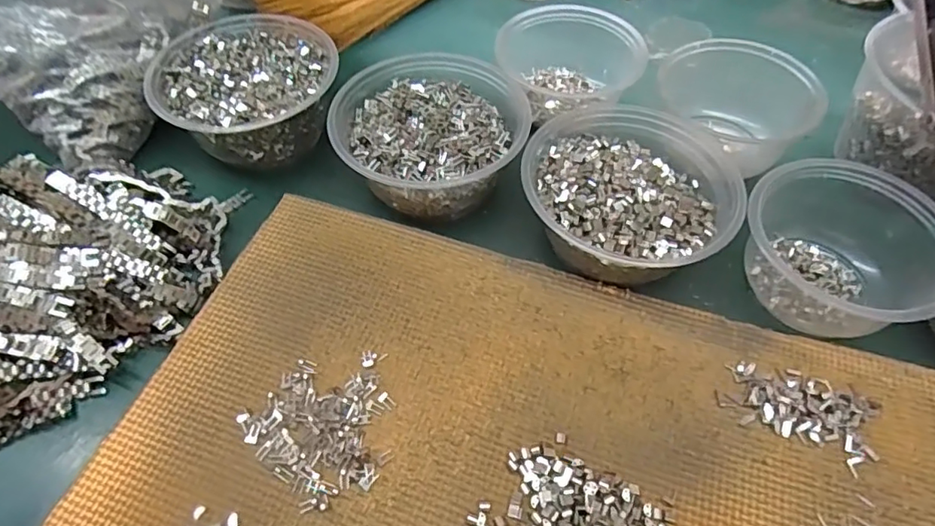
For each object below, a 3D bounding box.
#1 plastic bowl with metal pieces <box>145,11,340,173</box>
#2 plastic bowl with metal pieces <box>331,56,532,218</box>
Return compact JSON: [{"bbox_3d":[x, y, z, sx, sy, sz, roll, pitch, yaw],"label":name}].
[{"bbox_3d":[-0.167,-0.131,0.440,0.128,0.058,0.129,0,54,1],"label":"plastic bowl with metal pieces"},{"bbox_3d":[-0.026,-0.095,0.415,0.130,0.057,0.127,0,54,1],"label":"plastic bowl with metal pieces"}]

